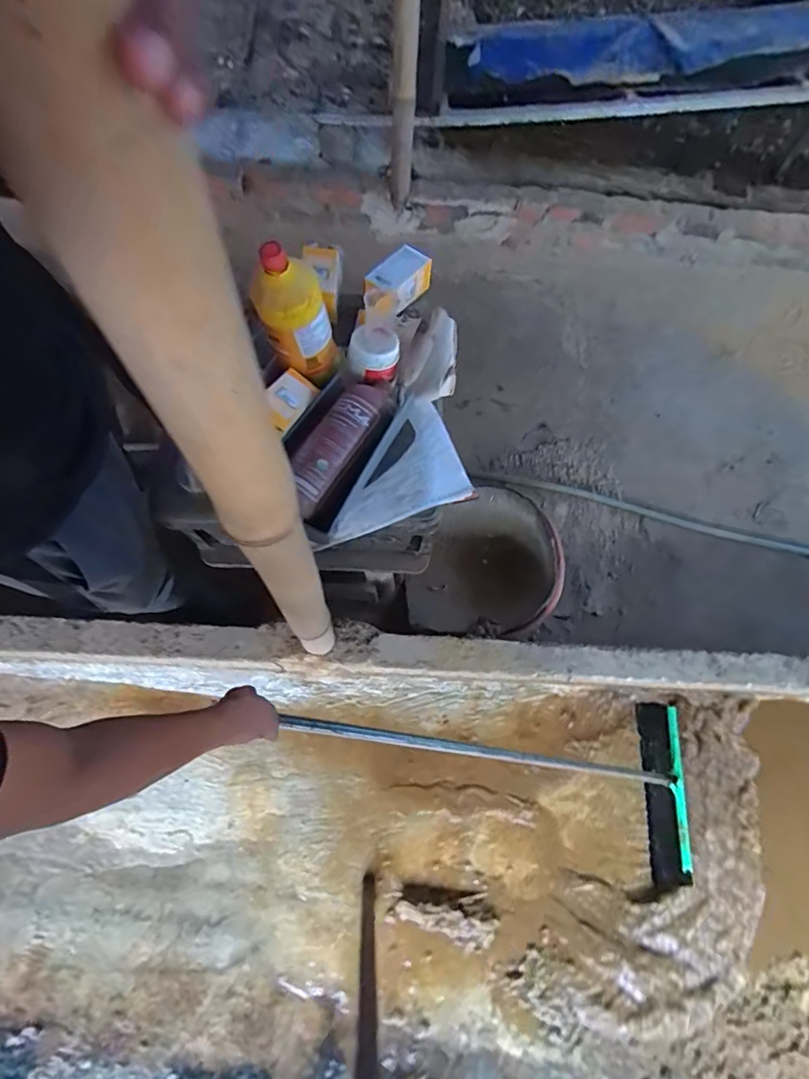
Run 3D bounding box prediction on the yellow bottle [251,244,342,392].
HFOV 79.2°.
[{"bbox_3d":[-0.142,-0.296,0.658,0.082,0.187,0.067,-3,69,-4],"label":"yellow bottle"}]

